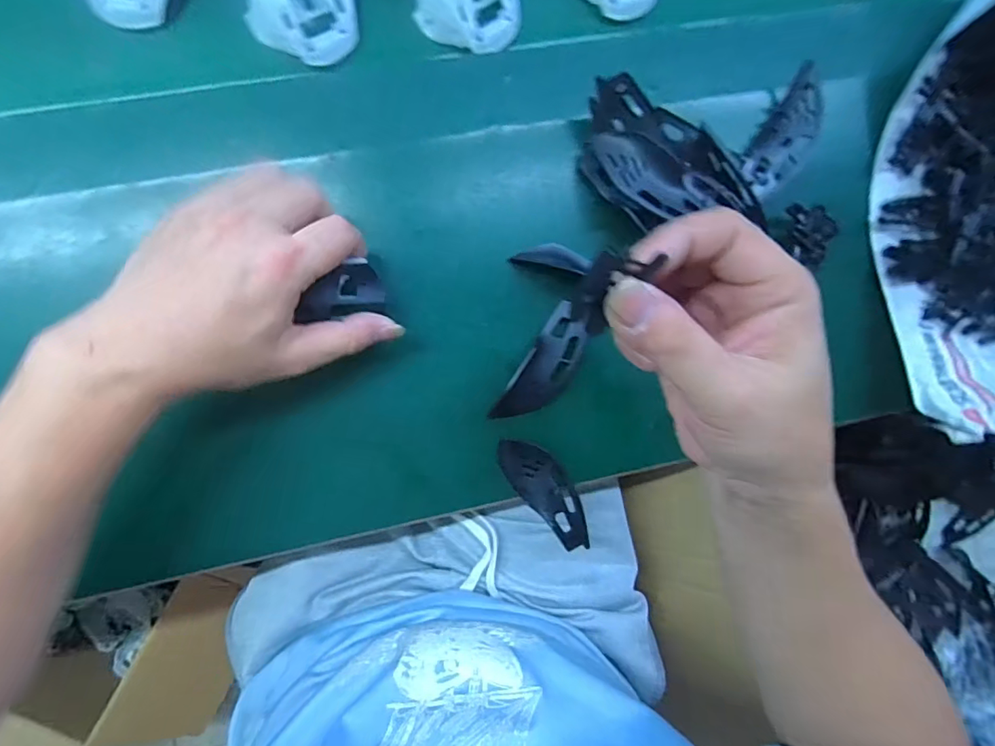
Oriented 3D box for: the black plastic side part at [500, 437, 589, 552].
[{"bbox_3d":[0.036,0.082,0.354,0.033,0.011,0.094,-42,96,-4],"label":"black plastic side part"}]

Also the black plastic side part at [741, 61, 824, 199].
[{"bbox_3d":[0.198,-0.164,0.353,0.037,0.013,0.091,26,89,-7],"label":"black plastic side part"}]

